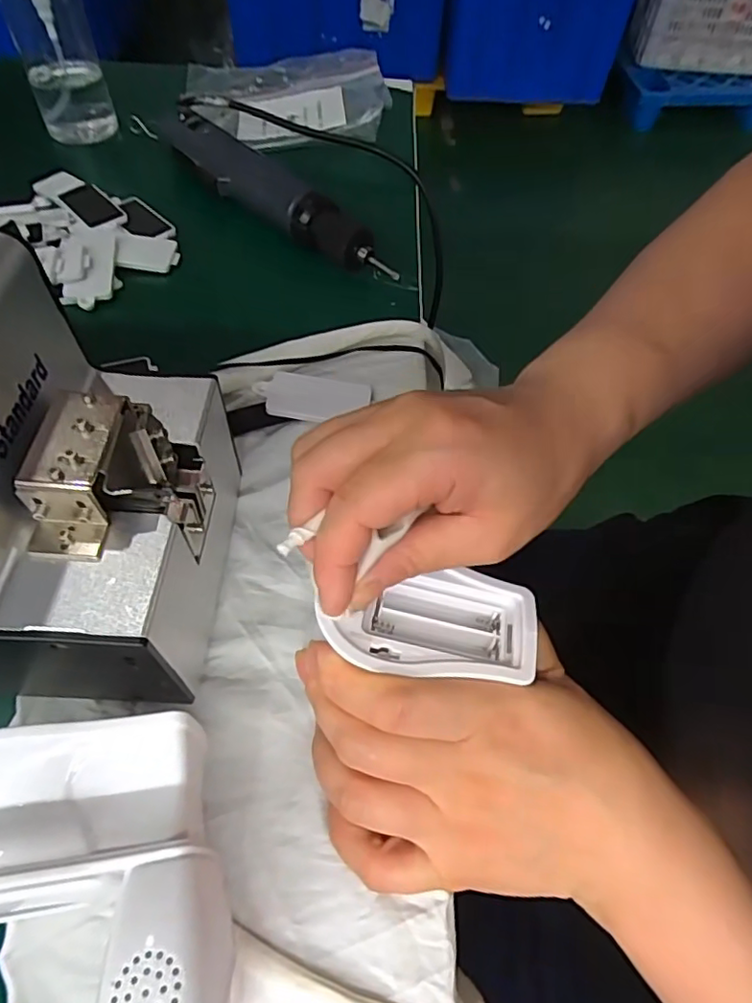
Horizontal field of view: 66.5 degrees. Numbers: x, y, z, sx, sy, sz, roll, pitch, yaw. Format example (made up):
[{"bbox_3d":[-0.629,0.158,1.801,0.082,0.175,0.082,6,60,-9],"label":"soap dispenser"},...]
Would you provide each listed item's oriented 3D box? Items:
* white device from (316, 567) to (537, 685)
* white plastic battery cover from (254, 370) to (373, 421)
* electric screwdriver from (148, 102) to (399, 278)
[{"bbox_3d":[0.023,0.049,0.236,0.085,0.023,0.047,4,58,-1],"label":"white device"},{"bbox_3d":[-0.039,-0.061,0.344,0.067,0.010,0.030,9,58,3],"label":"white plastic battery cover"},{"bbox_3d":[-0.088,-0.236,0.449,0.052,0.037,0.268,-37,66,-23],"label":"electric screwdriver"}]

